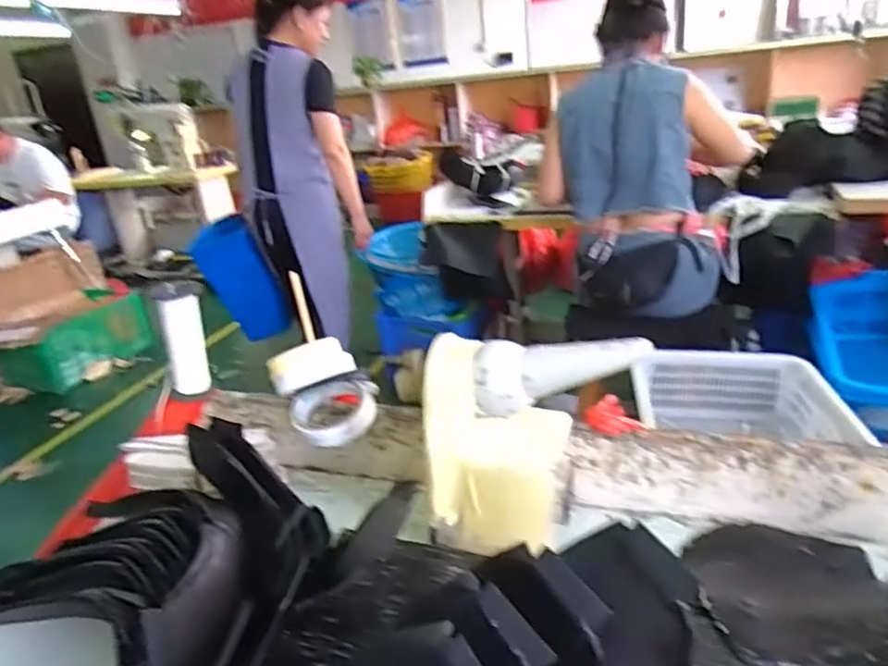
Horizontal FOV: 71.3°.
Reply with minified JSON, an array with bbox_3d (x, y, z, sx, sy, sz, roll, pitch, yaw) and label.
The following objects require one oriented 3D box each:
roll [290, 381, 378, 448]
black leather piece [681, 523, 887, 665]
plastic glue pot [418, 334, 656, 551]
[{"bbox_3d":[-0.131,0.092,0.738,0.098,0.032,0.098,-6,35,4],"label":"roll"},{"bbox_3d":[0.288,0.211,0.522,0.165,0.037,0.174,6,26,28],"label":"black leather piece"},{"bbox_3d":[0.080,0.106,0.572,0.198,0.195,0.080,-5,23,3],"label":"plastic glue pot"}]

